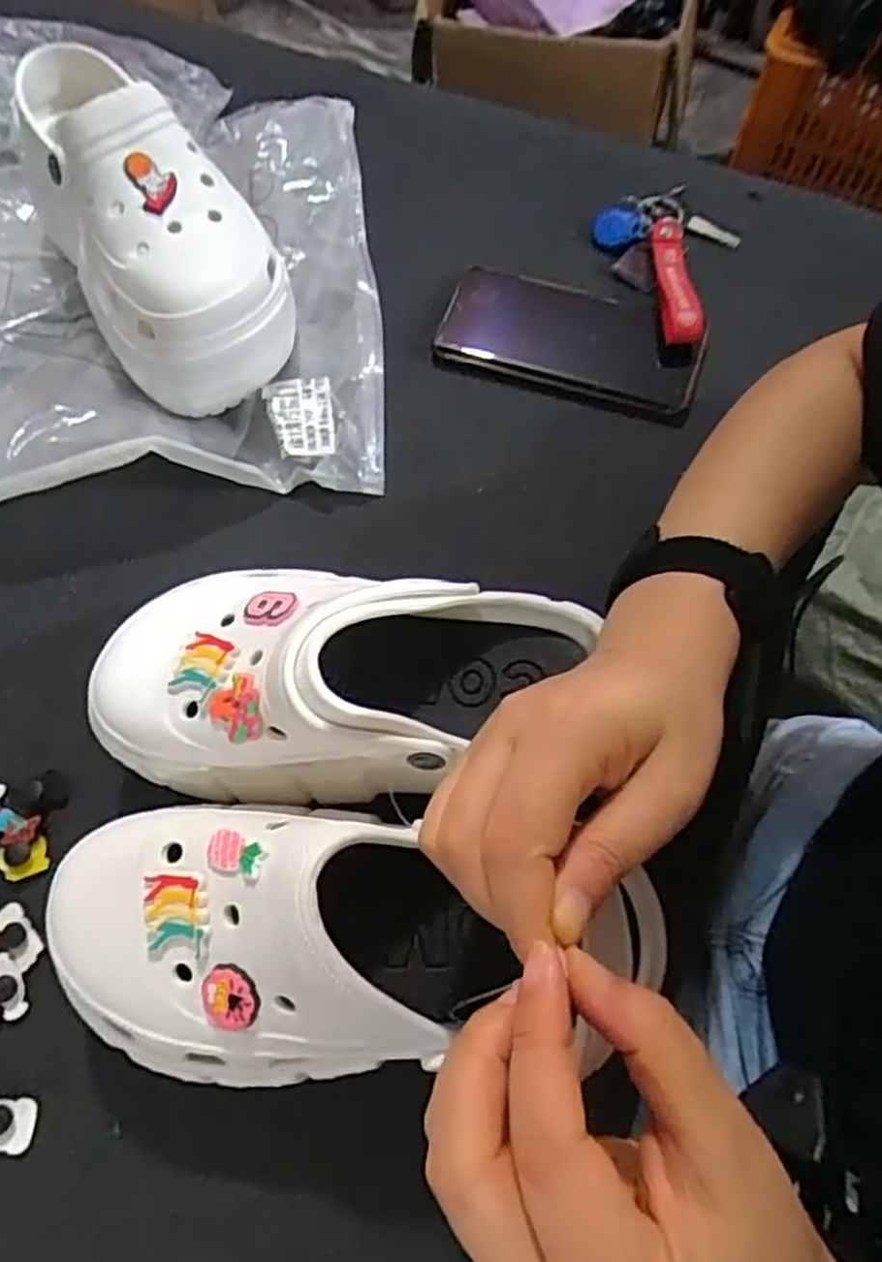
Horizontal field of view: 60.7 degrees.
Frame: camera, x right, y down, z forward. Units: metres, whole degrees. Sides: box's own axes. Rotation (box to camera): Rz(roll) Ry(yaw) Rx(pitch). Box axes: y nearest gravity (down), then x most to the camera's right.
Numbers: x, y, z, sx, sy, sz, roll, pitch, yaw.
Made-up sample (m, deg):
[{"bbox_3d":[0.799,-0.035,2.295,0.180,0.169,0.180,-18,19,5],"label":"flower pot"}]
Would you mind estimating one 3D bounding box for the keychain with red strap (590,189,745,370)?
[{"bbox_3d":[0.135,-0.234,0.482,0.088,0.035,0.126,18,70,9],"label":"keychain with red strap"}]

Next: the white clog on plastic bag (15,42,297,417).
[{"bbox_3d":[-0.177,-0.252,0.443,0.111,0.101,0.235,-29,70,-9],"label":"white clog on plastic bag"}]

